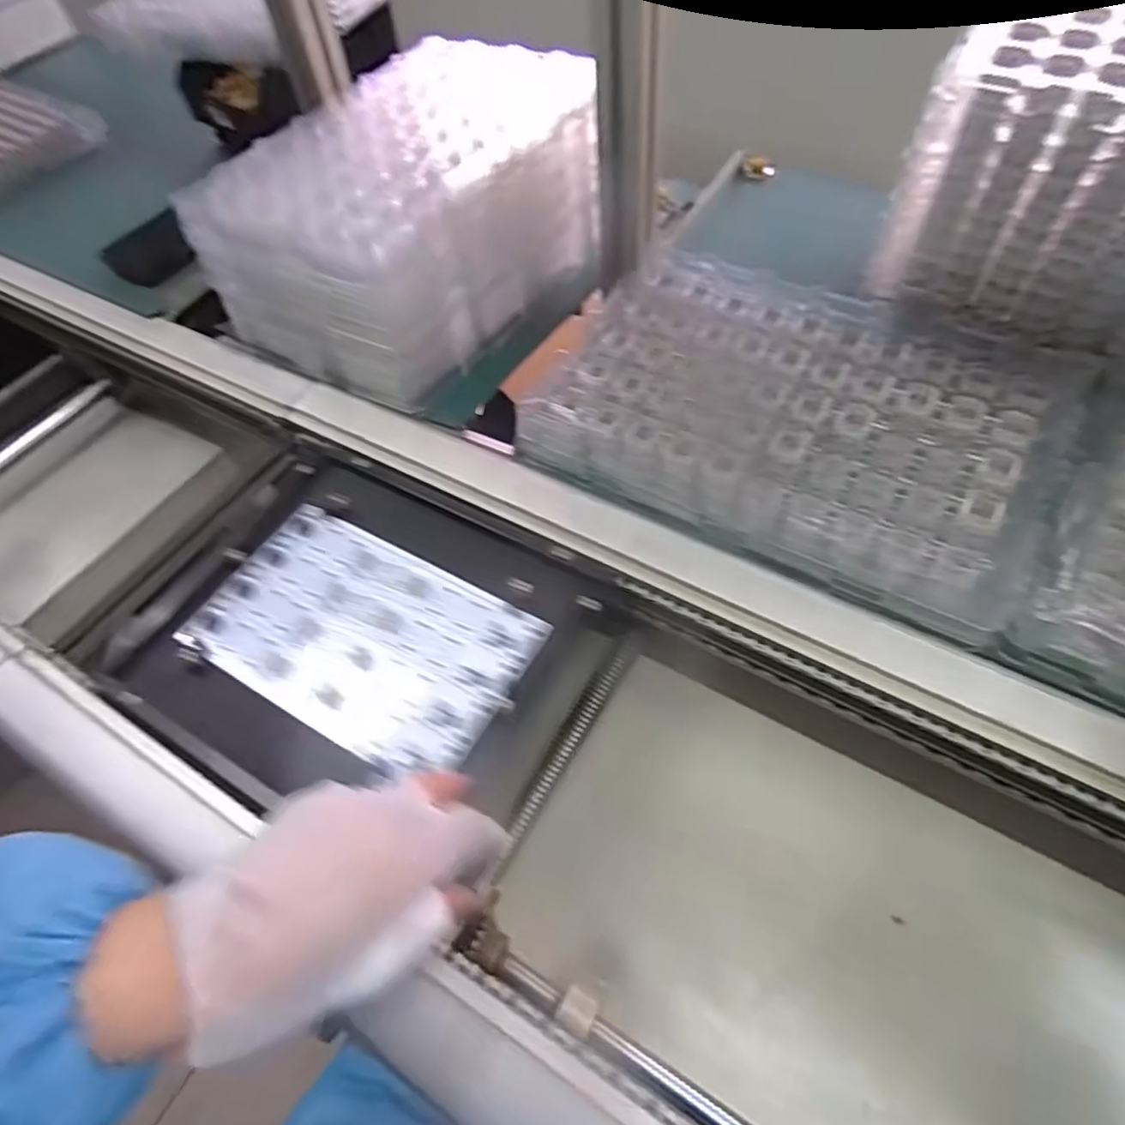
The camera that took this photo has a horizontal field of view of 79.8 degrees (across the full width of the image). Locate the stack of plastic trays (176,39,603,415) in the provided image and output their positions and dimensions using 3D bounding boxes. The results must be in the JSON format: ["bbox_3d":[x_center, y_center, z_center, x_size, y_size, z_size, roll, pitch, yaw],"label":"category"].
[{"bbox_3d":[-0.130,-0.320,0.615,0.243,0.140,0.334,27,59,20],"label":"stack of plastic trays"}]

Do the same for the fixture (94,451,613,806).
[{"bbox_3d":[-0.133,0.053,0.448,0.254,0.022,0.214,24,63,20],"label":"fixture"}]

